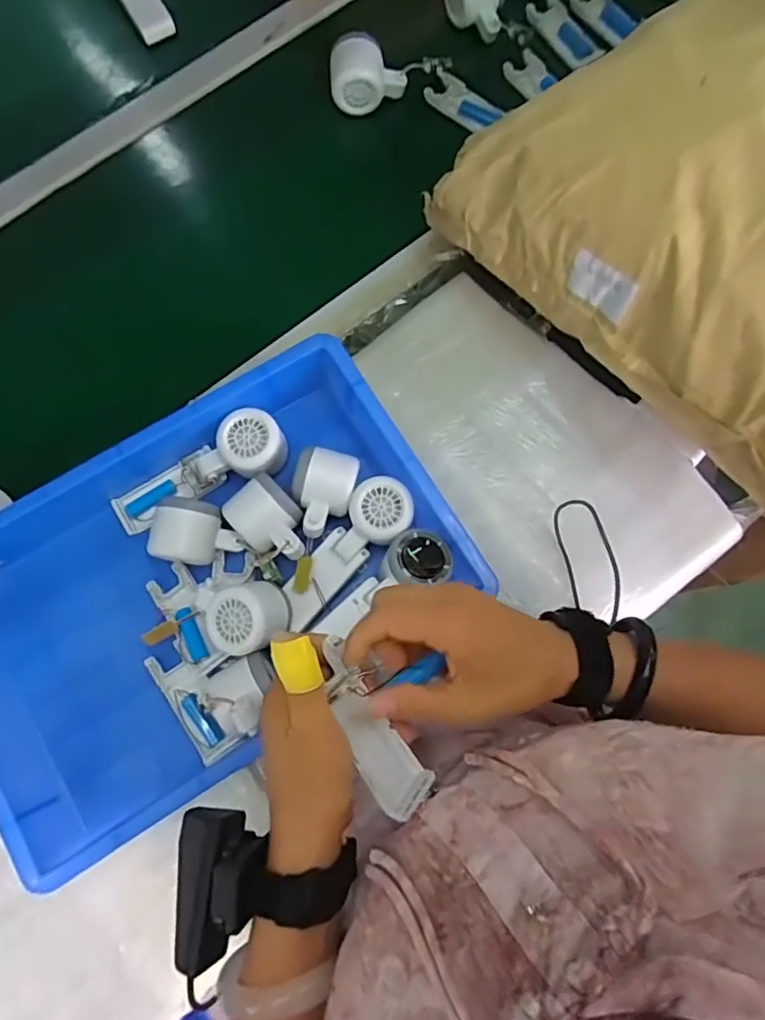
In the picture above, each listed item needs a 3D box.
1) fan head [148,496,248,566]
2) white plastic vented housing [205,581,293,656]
[{"bbox_3d":[-0.167,0.022,0.533,0.079,0.046,0.057,11,78,1],"label":"fan head"},{"bbox_3d":[-0.117,0.093,0.510,0.058,0.049,0.059,-1,88,18],"label":"white plastic vented housing"}]

